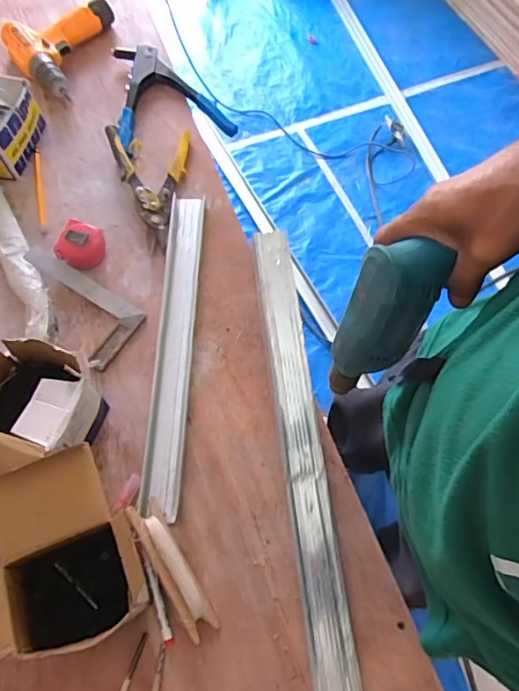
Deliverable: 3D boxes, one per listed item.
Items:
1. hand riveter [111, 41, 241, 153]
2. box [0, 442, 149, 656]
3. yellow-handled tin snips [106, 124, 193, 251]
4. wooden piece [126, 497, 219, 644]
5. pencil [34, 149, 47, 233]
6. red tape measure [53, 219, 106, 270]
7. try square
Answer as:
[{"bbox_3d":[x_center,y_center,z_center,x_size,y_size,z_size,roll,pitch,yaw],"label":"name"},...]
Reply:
[{"bbox_3d":[-0.165,-0.450,0.885,0.192,0.034,0.240,-15,68,-8],"label":"hand riveter"},{"bbox_3d":[-0.228,0.234,0.549,0.182,0.107,0.190,-22,69,-12],"label":"box"},{"bbox_3d":[-0.166,-0.252,0.791,0.125,0.046,0.210,-8,67,-6],"label":"yellow-handled tin snips"},{"bbox_3d":[-0.100,0.255,0.580,0.035,0.029,0.160,-29,70,-14],"label":"wooden piece"},{"bbox_3d":[-0.356,-0.251,0.816,0.013,0.007,0.179,-11,67,-7],"label":"pencil"},{"bbox_3d":[-0.263,-0.149,0.753,0.065,0.043,0.063,18,67,6],"label":"red tape measure"},{"bbox_3d":[-0.273,-0.059,0.722,0.205,0.016,0.101,32,69,11],"label":"try square"}]

